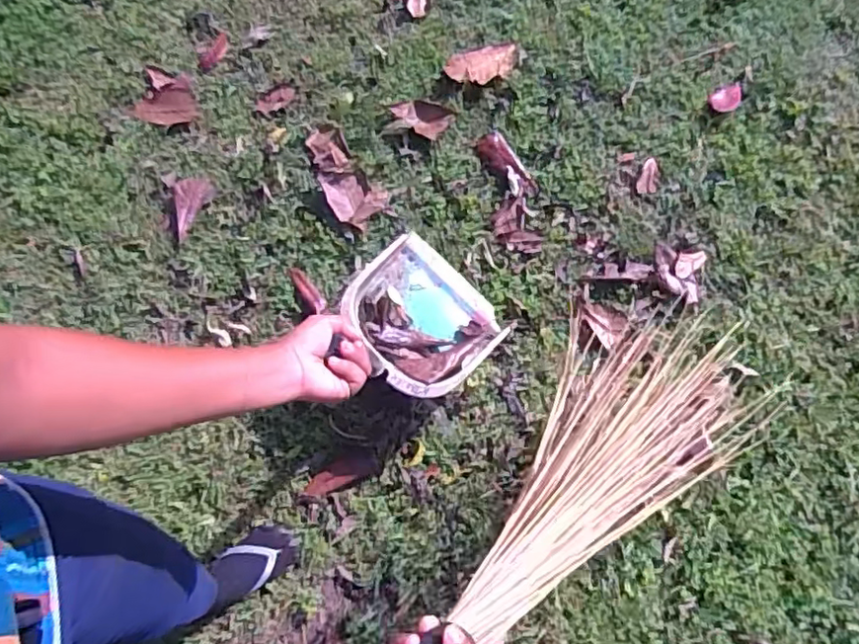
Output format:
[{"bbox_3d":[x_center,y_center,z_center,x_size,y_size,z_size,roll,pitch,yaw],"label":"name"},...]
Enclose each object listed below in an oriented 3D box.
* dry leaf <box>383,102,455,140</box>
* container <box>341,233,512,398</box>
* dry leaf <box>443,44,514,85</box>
[{"bbox_3d":[-0.024,-0.467,1.436,0.149,0.026,0.092,6,67,5],"label":"dry leaf"},{"bbox_3d":[-0.018,-0.007,1.132,0.262,0.075,0.240,40,74,17],"label":"container"},{"bbox_3d":[0.127,-0.616,1.482,0.177,0.021,0.110,-16,67,-5],"label":"dry leaf"}]

